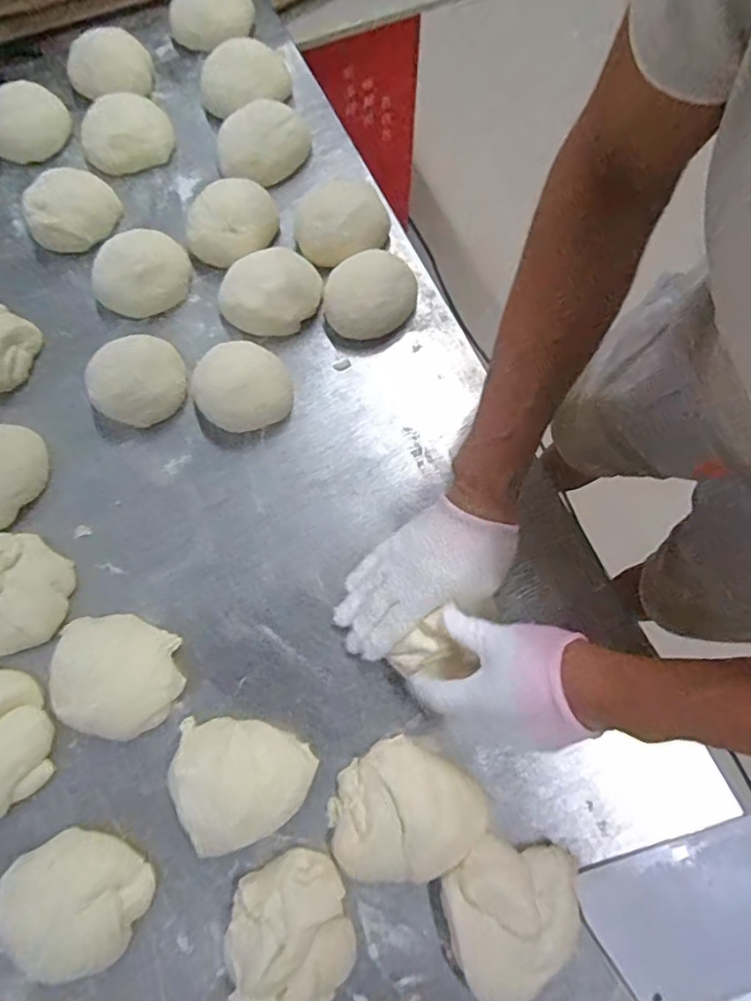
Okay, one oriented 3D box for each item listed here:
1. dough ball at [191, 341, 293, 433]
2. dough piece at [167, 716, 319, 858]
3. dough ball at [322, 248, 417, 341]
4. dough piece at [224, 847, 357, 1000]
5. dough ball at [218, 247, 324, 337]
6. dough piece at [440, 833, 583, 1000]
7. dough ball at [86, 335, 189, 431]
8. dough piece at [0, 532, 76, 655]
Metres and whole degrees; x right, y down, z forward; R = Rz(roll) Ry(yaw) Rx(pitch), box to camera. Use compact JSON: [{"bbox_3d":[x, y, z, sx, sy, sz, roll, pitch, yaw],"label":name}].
[{"bbox_3d":[-0.131,-0.113,0.556,0.087,0.036,0.086,0,75,1],"label":"dough ball"},{"bbox_3d":[-0.114,0.225,0.472,0.112,0.039,0.109,-28,77,-7],"label":"dough piece"},{"bbox_3d":[-0.006,-0.211,0.574,0.096,0.048,0.082,-41,79,-10],"label":"dough ball"},{"bbox_3d":[-0.069,0.339,0.432,0.101,0.041,0.111,-16,76,-4],"label":"dough piece"},{"bbox_3d":[-0.109,-0.219,0.588,0.103,0.056,0.092,-5,75,-1],"label":"dough ball"},{"bbox_3d":[0.108,0.321,0.436,0.114,0.048,0.105,-38,78,-9],"label":"dough piece"},{"bbox_3d":[-0.235,-0.120,0.554,0.085,0.045,0.087,0,75,1],"label":"dough ball"},{"bbox_3d":[-0.332,0.087,0.507,0.097,0.036,0.106,0,75,1],"label":"dough piece"}]

